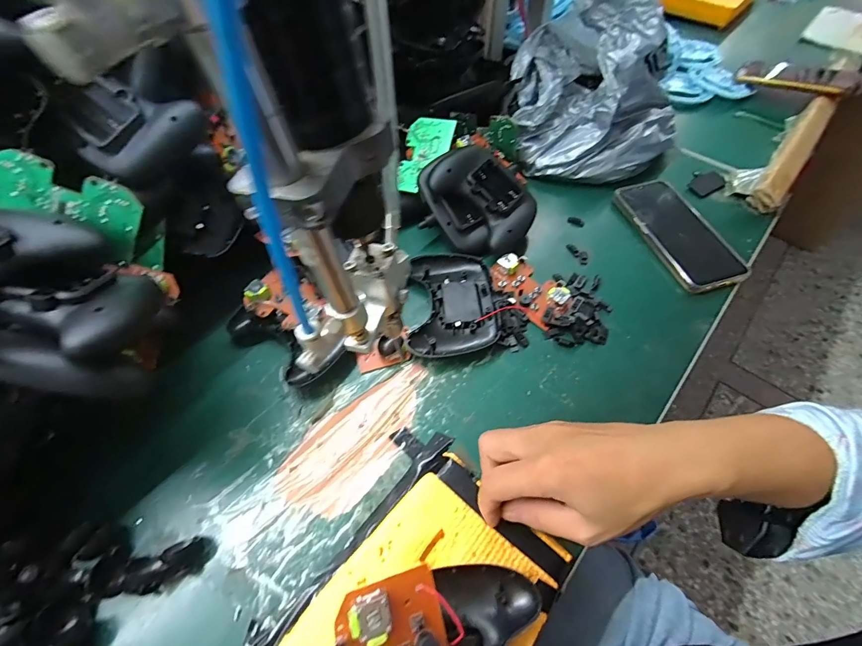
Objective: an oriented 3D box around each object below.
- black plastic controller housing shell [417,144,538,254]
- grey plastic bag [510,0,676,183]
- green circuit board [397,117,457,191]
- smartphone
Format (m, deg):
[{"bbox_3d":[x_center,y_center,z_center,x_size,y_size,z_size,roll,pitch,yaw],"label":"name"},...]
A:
[{"bbox_3d":[0.057,-0.135,0.425,0.104,0.036,0.119,-35,93,-16],"label":"black plastic controller housing shell"},{"bbox_3d":[0.214,-0.297,0.482,0.218,0.155,0.200,16,59,11],"label":"grey plastic bag"},{"bbox_3d":[-0.007,-0.199,0.455,0.056,0.005,0.089,15,90,17],"label":"green circuit board"},{"bbox_3d":[0.281,-0.104,0.435,0.074,0.011,0.156,-16,63,-7],"label":"smartphone"}]

